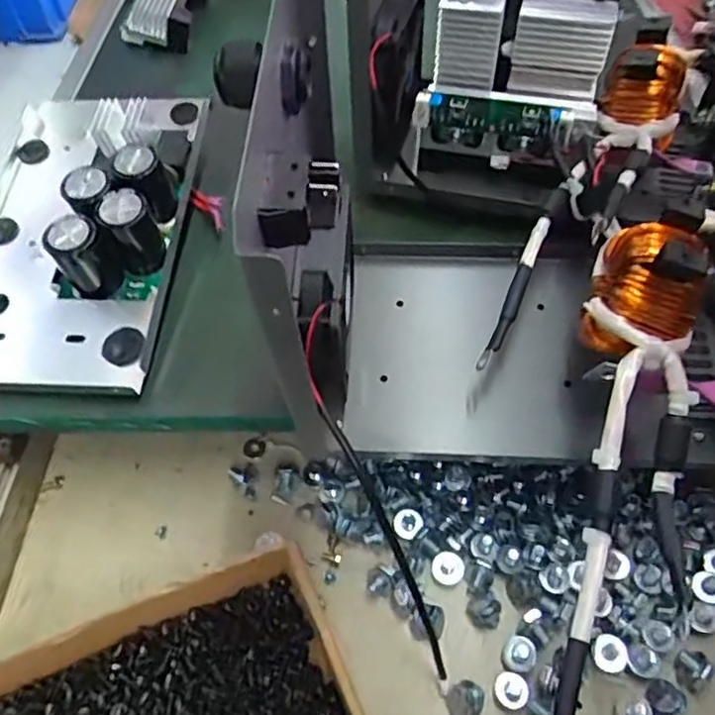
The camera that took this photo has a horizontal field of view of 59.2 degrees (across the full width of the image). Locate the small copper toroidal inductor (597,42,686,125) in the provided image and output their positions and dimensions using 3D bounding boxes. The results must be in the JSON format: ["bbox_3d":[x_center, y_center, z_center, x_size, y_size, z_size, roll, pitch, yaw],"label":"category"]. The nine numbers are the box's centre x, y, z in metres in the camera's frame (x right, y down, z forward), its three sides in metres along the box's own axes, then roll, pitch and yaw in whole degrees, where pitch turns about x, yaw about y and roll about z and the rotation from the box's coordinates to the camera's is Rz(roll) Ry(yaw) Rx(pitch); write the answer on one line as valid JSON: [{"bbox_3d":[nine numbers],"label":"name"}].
[{"bbox_3d":[0.197,-0.189,0.428,0.052,0.043,0.043,23,56,18],"label":"small copper toroidal inductor"}]

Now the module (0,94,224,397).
[{"bbox_3d":[-0.208,-0.096,0.462,0.169,0.081,0.263,4,52,4],"label":"module"}]

